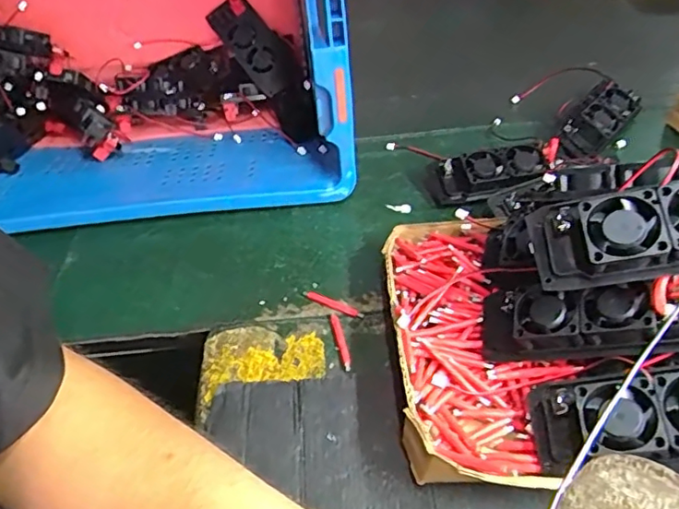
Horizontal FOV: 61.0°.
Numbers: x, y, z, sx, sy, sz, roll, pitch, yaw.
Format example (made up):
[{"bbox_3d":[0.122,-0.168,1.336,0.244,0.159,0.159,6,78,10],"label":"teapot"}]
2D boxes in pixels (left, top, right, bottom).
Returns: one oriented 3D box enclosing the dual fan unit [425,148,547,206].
[{"bbox_3d":[0.142,-0.080,0.569,0.113,0.030,0.052,-12,39,17],"label":"dual fan unit"}]

